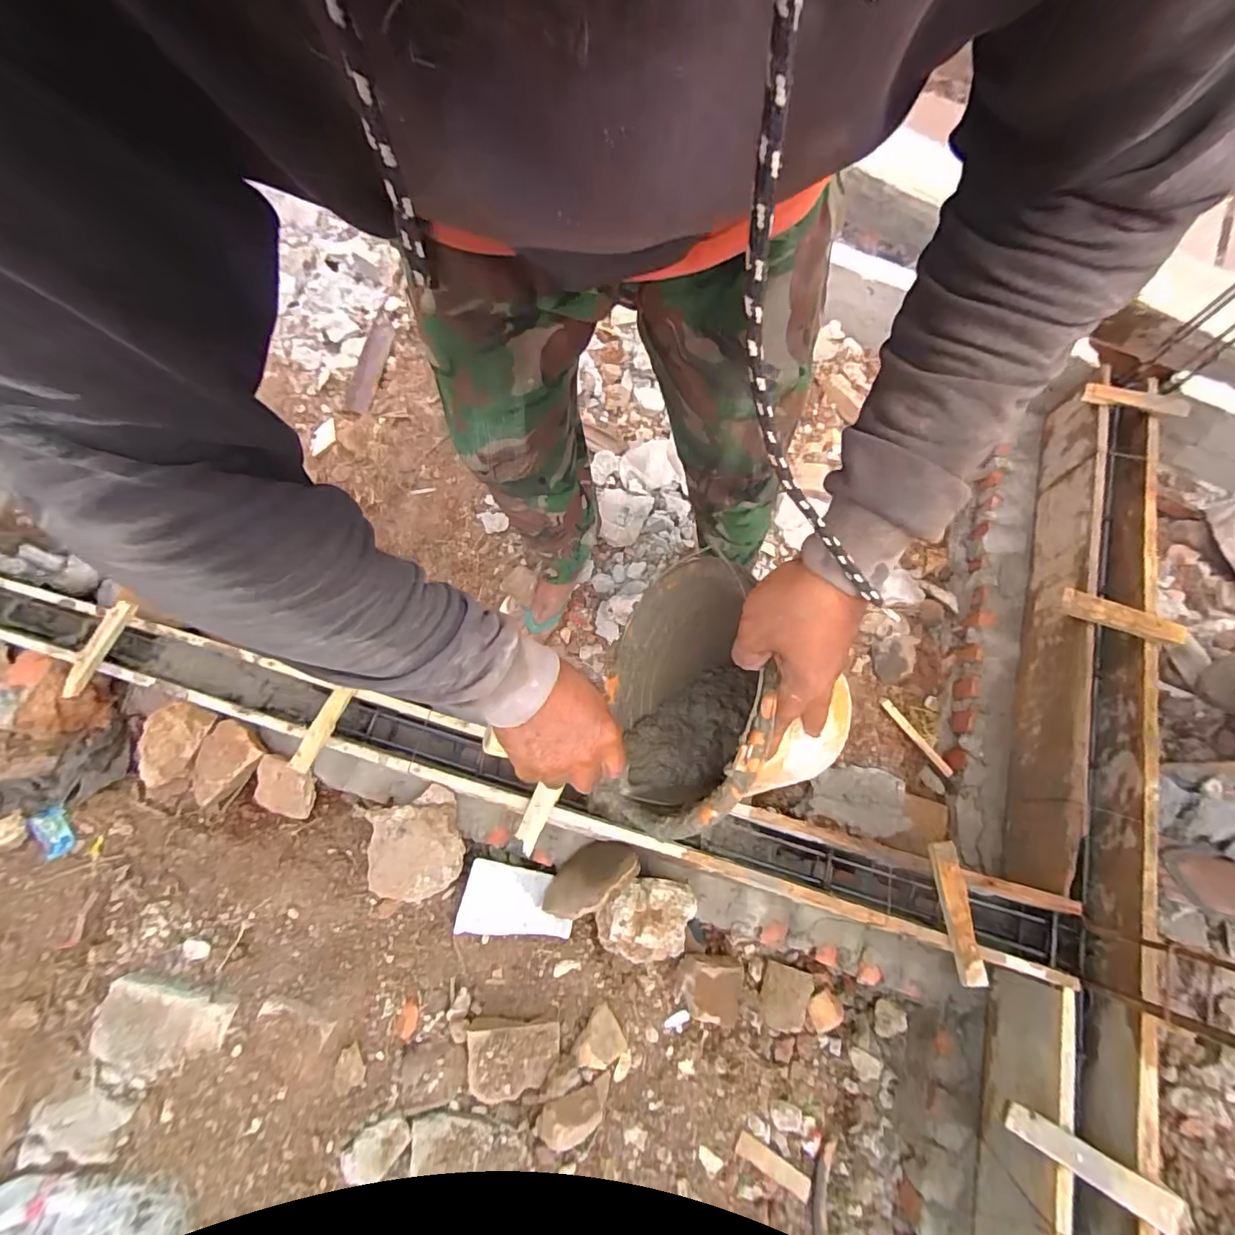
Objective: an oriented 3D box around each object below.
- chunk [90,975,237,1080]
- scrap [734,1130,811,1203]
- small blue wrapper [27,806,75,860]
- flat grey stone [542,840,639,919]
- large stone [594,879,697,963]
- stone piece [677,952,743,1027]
[{"bbox_3d":[-0.683,0.616,0.789,0.188,0.025,0.122,9,70,4],"label":"chunk"},{"bbox_3d":[0.250,0.880,0.856,0.118,0.012,0.031,28,73,11],"label":"scrap"},{"bbox_3d":[-0.979,0.375,0.924,0.045,0.021,0.088,-32,72,-10],"label":"small blue wrapper"},{"bbox_3d":[-0.052,0.456,0.932,0.162,0.147,0.029,-39,104,-19],"label":"flat grey stone"},{"bbox_3d":[0.045,0.517,0.909,0.155,0.098,0.148,13,71,6],"label":"large stone"},{"bbox_3d":[0.161,0.653,0.940,0.115,0.048,0.107,16,72,-14],"label":"stone piece"}]

